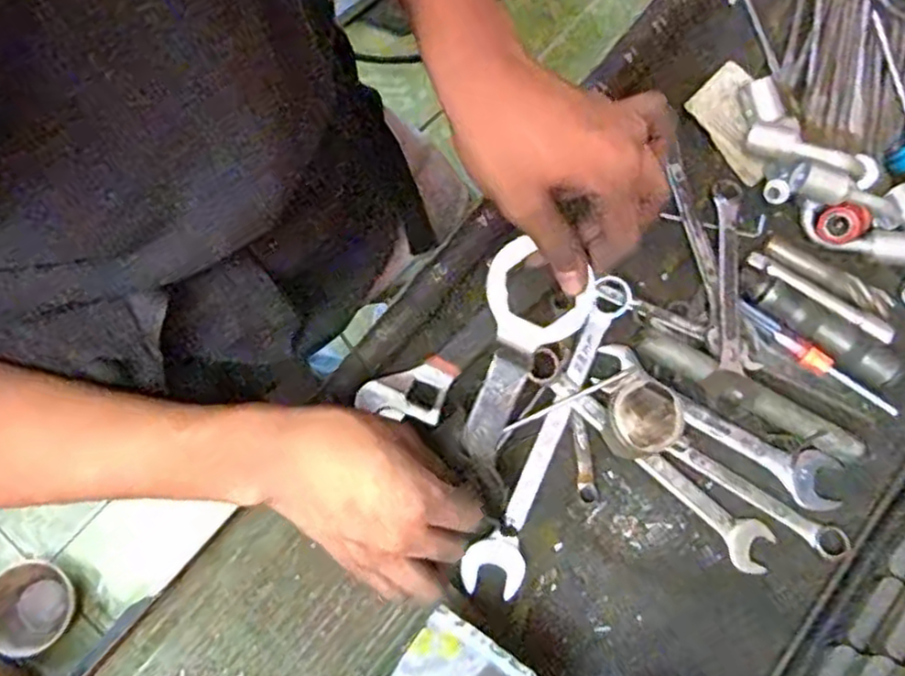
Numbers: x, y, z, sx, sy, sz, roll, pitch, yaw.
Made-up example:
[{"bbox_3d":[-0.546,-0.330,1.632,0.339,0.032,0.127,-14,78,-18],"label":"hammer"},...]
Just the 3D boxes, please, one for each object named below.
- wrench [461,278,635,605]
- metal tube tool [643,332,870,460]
[{"bbox_3d":[0.074,0.068,0.516,0.039,0.013,0.247,24,78,5],"label":"wrench"},{"bbox_3d":[0.222,0.044,0.520,0.175,0.027,0.022,29,77,6],"label":"metal tube tool"}]

